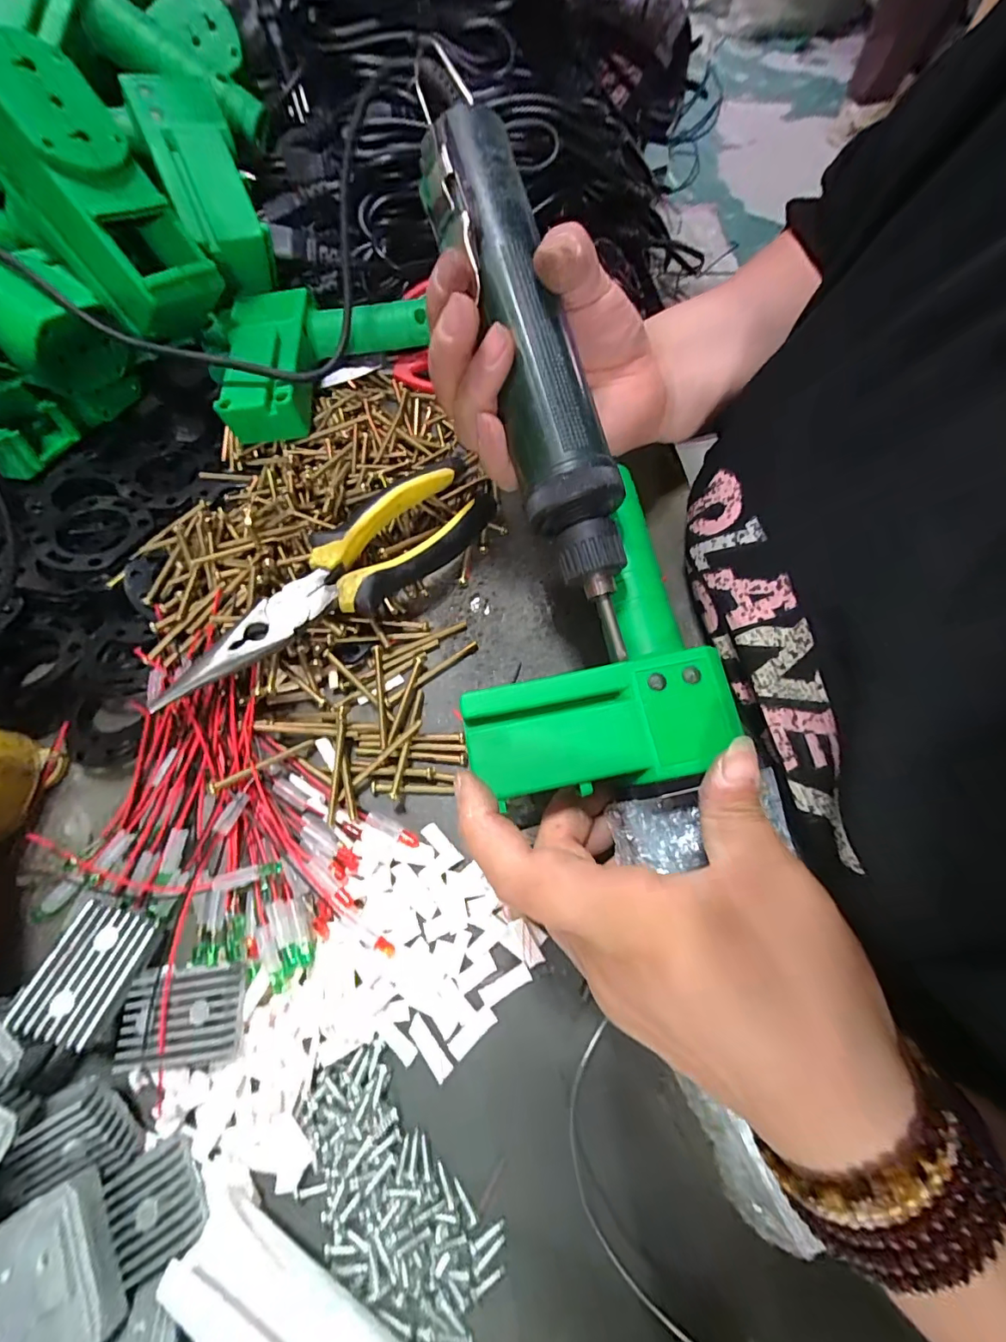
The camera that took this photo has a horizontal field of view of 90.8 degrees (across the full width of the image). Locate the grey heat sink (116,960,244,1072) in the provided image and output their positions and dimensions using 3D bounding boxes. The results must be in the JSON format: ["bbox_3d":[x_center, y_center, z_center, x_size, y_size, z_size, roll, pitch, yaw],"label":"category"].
[{"bbox_3d":[-0.127,0.136,0.197,0.048,0.013,0.032,-5,68,-1],"label":"grey heat sink"}]

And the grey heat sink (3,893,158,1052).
[{"bbox_3d":[-0.166,0.120,0.200,0.033,0.010,0.046,23,54,-7],"label":"grey heat sink"}]

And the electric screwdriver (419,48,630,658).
[{"bbox_3d":[0.011,-0.131,0.211,0.039,0.031,0.247,-16,87,-6],"label":"electric screwdriver"}]

